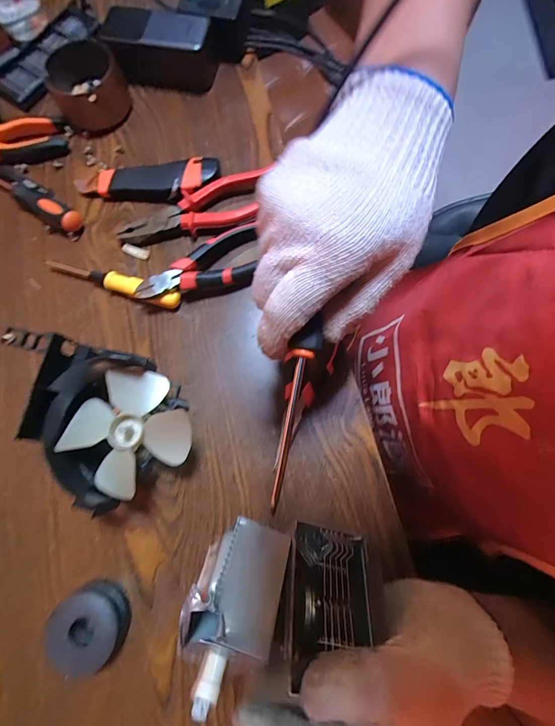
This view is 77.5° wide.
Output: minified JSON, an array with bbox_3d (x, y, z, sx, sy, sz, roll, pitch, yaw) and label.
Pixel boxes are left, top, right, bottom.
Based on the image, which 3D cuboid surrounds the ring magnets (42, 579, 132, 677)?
[{"bbox_3d":[-0.164,0.231,0.304,0.062,0.029,0.060,0,76,1],"label":"ring magnets"}]

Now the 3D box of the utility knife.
[{"bbox_3d":[-0.156,-0.215,0.411,0.170,0.023,0.042,-3,76,1],"label":"utility knife"}]

